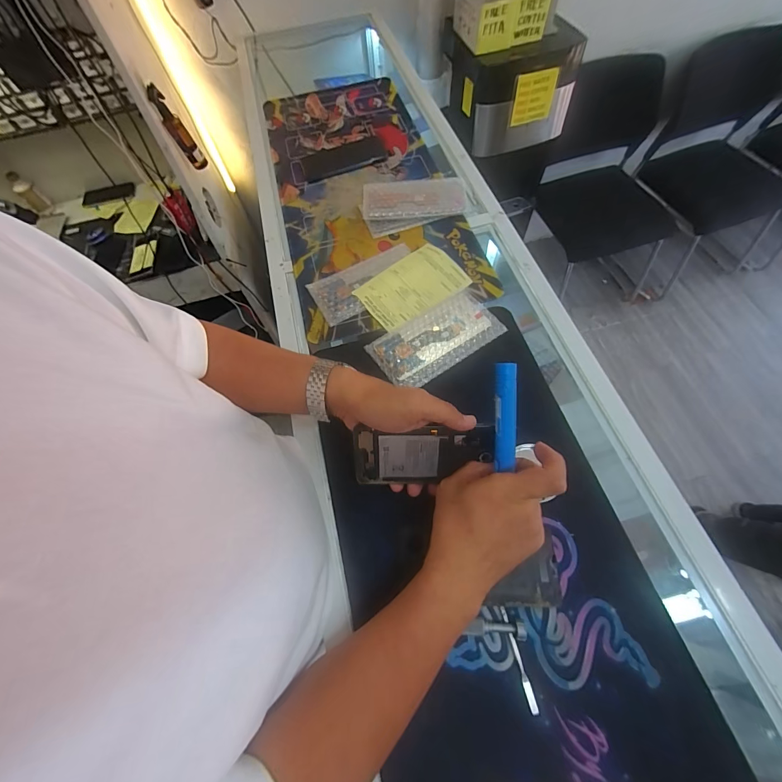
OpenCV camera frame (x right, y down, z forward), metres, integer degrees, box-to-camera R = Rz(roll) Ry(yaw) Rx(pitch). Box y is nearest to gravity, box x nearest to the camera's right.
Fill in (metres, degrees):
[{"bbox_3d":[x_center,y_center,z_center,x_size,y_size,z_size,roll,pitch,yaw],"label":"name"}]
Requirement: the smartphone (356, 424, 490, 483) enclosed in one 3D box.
[{"bbox_3d":[0.033,0.066,0.364,0.139,0.069,0.006,-3,29,2],"label":"smartphone"}]

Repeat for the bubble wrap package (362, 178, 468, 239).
[{"bbox_3d":[0.040,-0.318,0.606,0.173,0.025,0.108,-3,63,2],"label":"bubble wrap package"}]

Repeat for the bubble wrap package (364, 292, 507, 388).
[{"bbox_3d":[0.062,-0.073,0.490,0.173,0.009,0.092,-33,66,-13],"label":"bubble wrap package"}]

